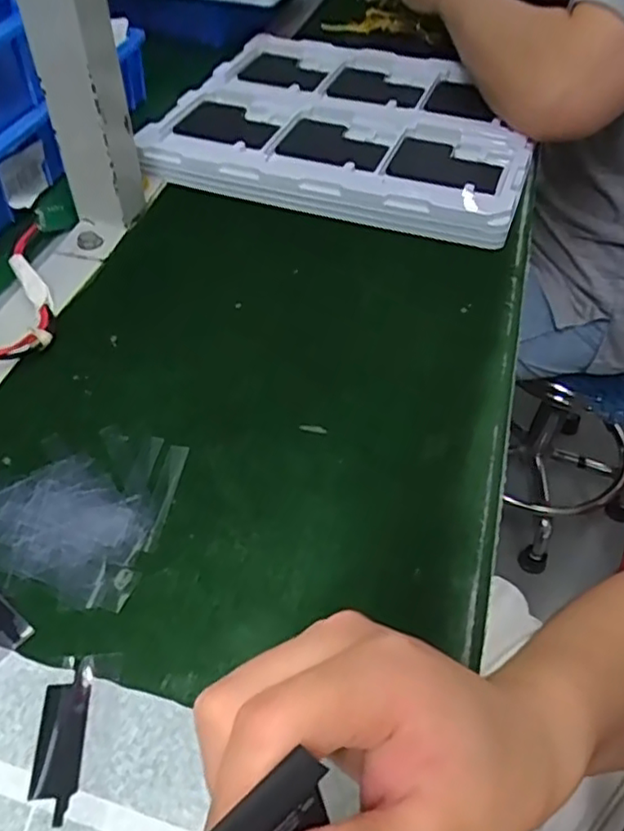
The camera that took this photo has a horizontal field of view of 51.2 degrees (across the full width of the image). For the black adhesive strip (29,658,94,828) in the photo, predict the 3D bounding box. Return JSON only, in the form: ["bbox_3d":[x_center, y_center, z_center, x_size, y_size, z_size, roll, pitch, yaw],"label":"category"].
[{"bbox_3d":[-0.102,0.131,0.266,0.019,0.004,0.058,-3,49,-4],"label":"black adhesive strip"}]

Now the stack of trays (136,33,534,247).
[{"bbox_3d":[0.040,-0.269,0.599,0.321,0.031,0.275,17,51,13],"label":"stack of trays"}]

